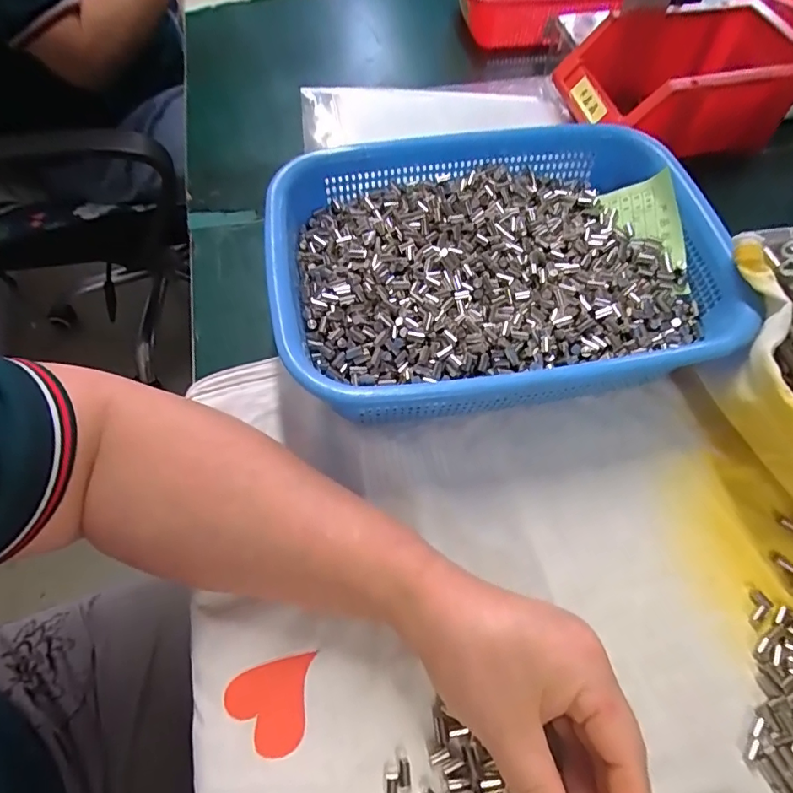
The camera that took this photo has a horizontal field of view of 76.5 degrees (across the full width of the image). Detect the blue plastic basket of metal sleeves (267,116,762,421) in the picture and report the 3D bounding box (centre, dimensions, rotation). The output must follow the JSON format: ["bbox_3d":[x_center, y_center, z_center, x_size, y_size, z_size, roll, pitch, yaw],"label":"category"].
[{"bbox_3d":[0.065,-0.086,0.341,0.283,0.072,0.218,-8,61,-4],"label":"blue plastic basket of metal sleeves"}]

